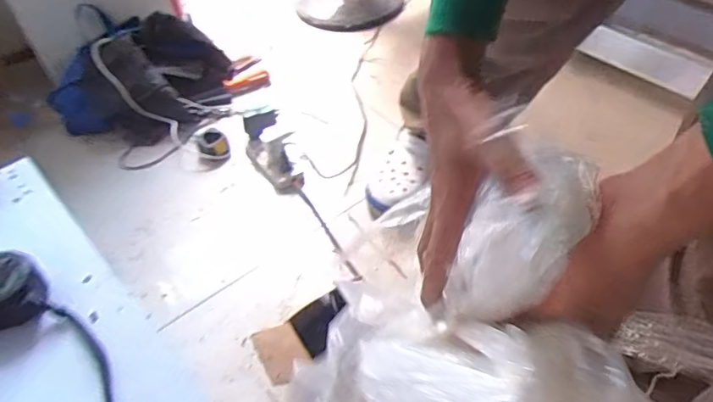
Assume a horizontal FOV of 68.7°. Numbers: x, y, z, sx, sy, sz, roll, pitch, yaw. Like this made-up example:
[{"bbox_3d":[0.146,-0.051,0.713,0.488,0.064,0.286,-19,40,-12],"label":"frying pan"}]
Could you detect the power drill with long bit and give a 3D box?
[{"bbox_3d":[-0.093,-0.011,0.933,0.074,0.091,0.393,-27,64,-21],"label":"power drill with long bit"}]

